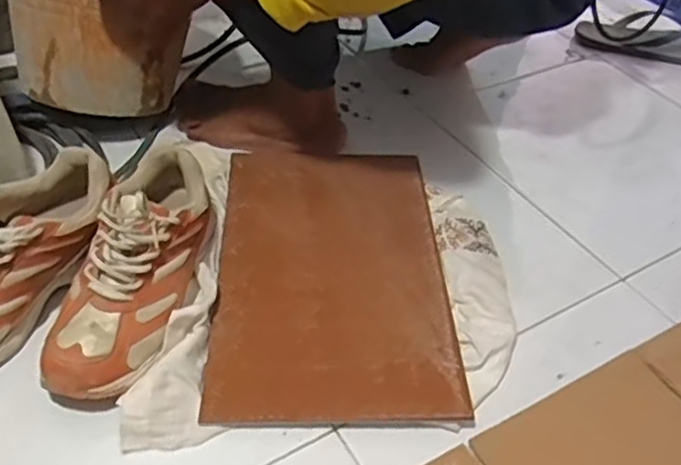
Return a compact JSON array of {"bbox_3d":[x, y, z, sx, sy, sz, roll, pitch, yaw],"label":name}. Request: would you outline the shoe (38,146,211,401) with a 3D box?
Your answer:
[{"bbox_3d":[-0.195,0.032,0.647,0.089,0.106,0.258,12,44,5],"label":"shoe"}]

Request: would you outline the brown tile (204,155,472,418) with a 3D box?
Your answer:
[{"bbox_3d":[-0.010,0.030,0.739,0.241,0.015,0.390,1,42,-5],"label":"brown tile"}]

